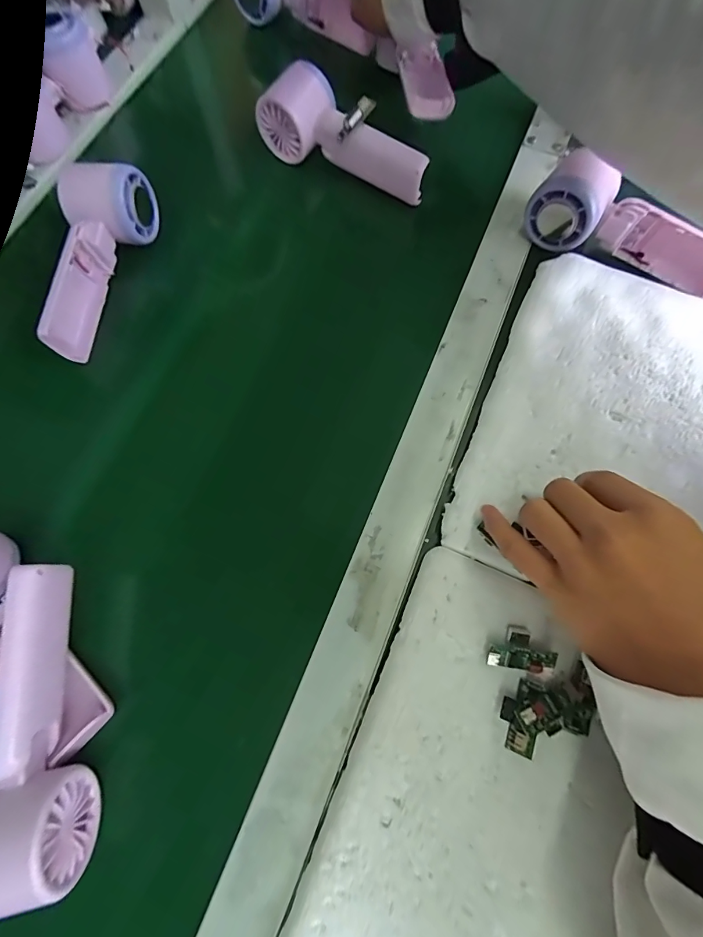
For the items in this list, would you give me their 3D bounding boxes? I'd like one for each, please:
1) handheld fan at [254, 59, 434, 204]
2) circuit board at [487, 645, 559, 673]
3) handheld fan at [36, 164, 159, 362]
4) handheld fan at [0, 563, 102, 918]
[{"bbox_3d":[-0.002,-0.305,0.367,0.160,0.052,0.047,24,74,7],"label":"handheld fan"},{"bbox_3d":[0.101,0.113,0.240,0.039,0.008,0.013,-1,72,12],"label":"circuit board"},{"bbox_3d":[-0.216,-0.170,0.327,0.057,0.053,0.163,11,73,3],"label":"handheld fan"},{"bbox_3d":[-0.182,0.138,0.219,0.049,0.049,0.157,-11,73,-4],"label":"handheld fan"}]

